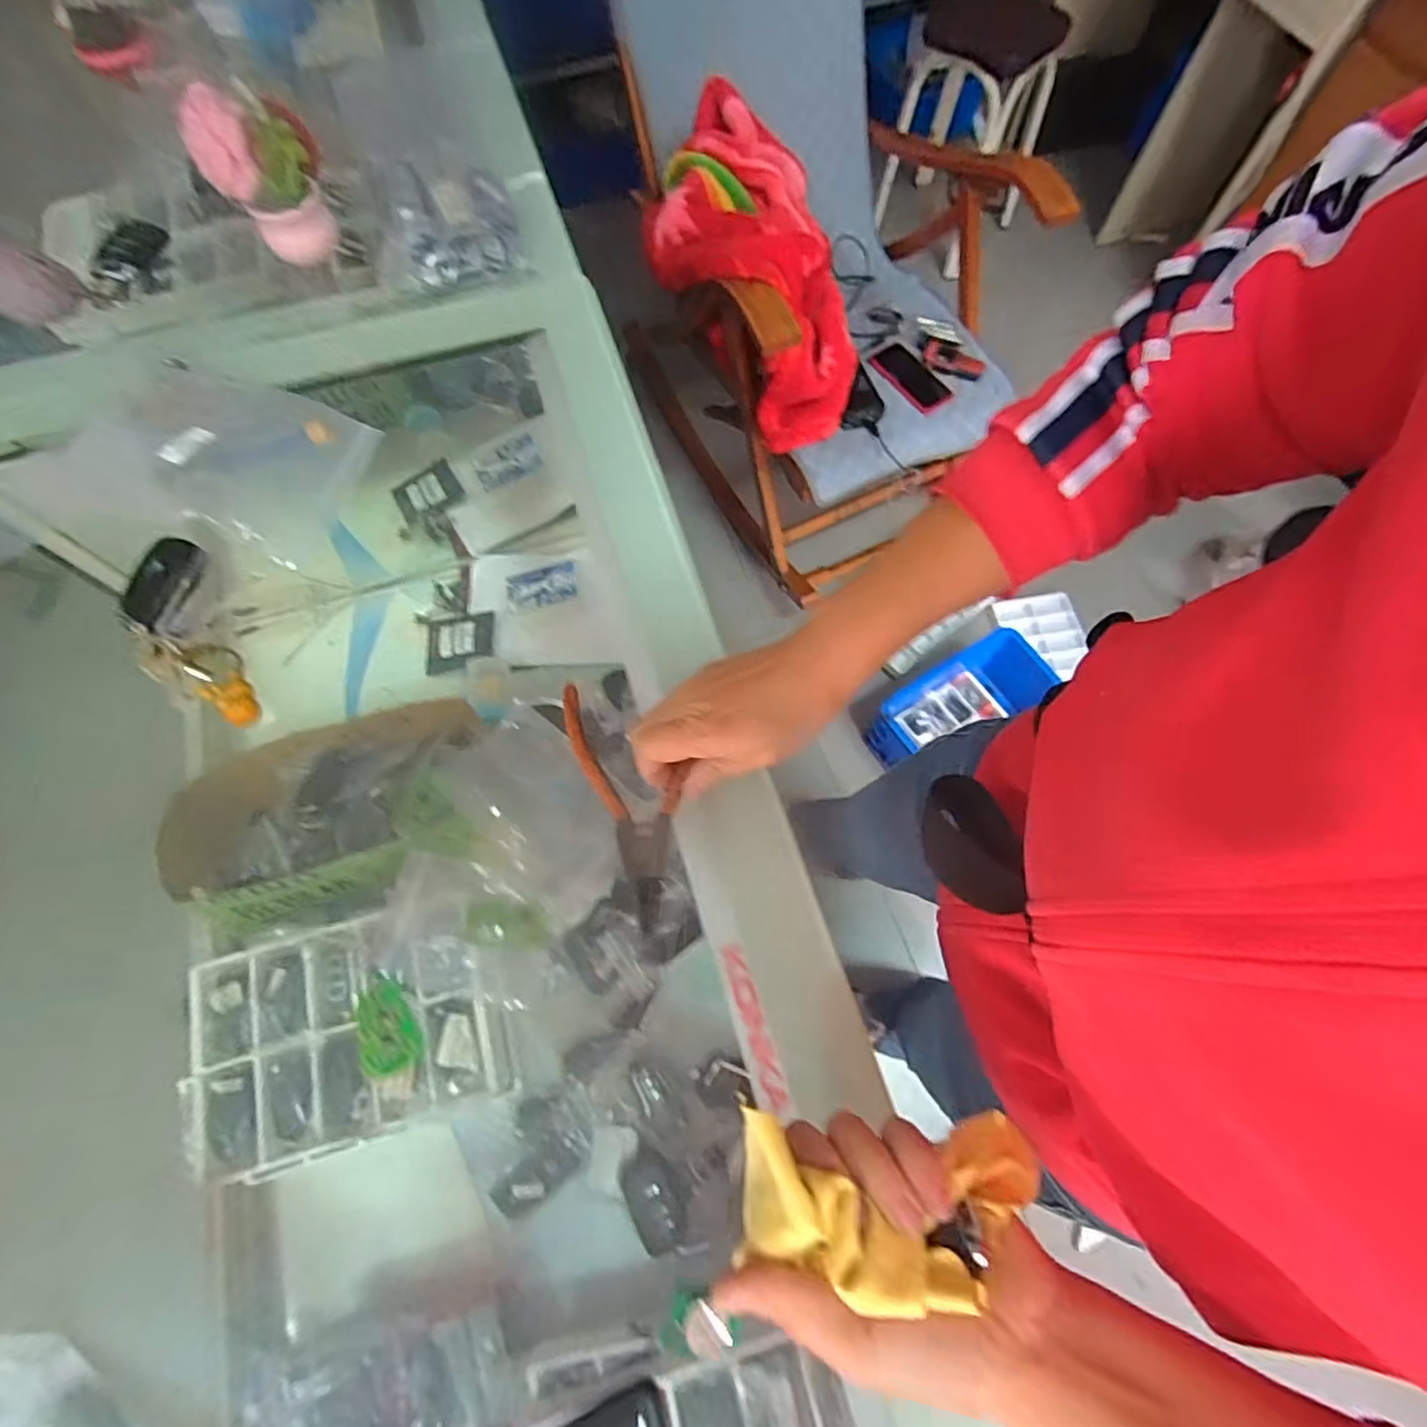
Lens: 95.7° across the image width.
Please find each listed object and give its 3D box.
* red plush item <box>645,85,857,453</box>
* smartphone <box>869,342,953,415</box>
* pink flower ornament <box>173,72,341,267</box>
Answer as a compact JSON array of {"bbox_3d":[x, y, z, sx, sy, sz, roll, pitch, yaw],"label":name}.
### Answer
[{"bbox_3d":[0.071,-0.758,1.089,0.337,0.264,0.561,-1,69,0],"label":"red plush item"},{"bbox_3d":[0.359,-0.613,1.179,0.085,0.015,0.156,-41,82,-12],"label":"smartphone"},{"bbox_3d":[-0.342,-0.414,0.492,0.077,0.105,0.060,-25,71,-9],"label":"pink flower ornament"}]

